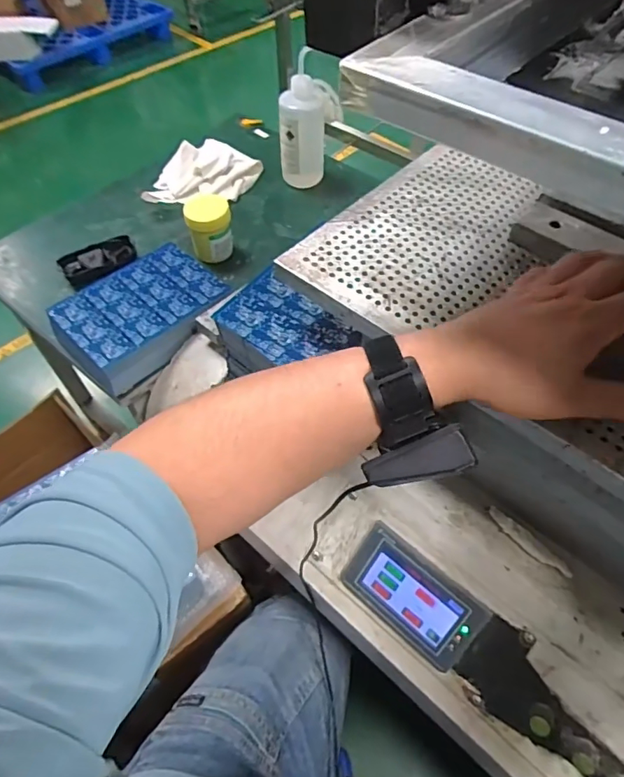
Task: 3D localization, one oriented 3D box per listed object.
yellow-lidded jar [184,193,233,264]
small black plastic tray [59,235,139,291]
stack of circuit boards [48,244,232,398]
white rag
[{"bbox_3d":[-0.149,-0.231,0.746,0.063,0.090,0.055,-9,55,-9],"label":"yellow-lidded jar"},{"bbox_3d":[-0.314,-0.188,0.752,0.108,0.036,0.042,-31,61,-22],"label":"small black plastic tray"},{"bbox_3d":[-0.223,-0.096,0.670,0.140,0.057,0.200,38,61,22],"label":"stack of circuit boards"},{"bbox_3d":[-0.187,-0.373,0.886,0.147,0.034,0.186,23,56,14],"label":"white rag"}]

